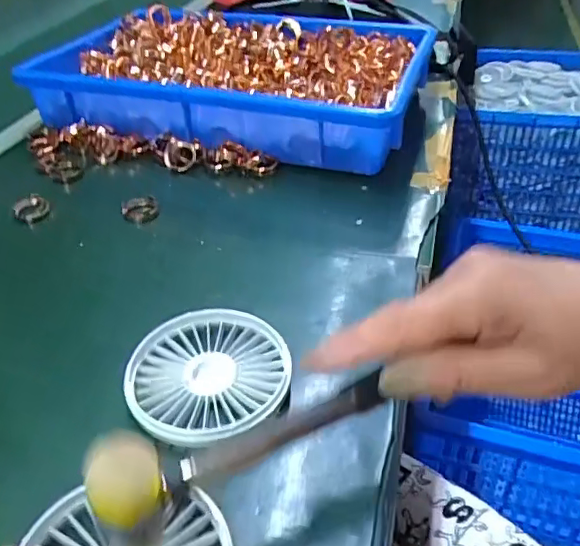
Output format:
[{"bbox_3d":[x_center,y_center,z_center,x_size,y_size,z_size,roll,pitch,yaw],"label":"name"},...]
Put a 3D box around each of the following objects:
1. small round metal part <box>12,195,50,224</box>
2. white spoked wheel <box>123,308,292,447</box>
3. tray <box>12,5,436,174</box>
[{"bbox_3d":[-0.202,-0.050,0.445,0.026,0.011,0.023,-23,45,-23],"label":"small round metal part"},{"bbox_3d":[-0.045,0.056,0.311,0.086,0.014,0.086,-1,40,1],"label":"white spoked wheel"},{"bbox_3d":[-0.052,-0.191,0.561,0.344,0.065,0.228,9,41,13],"label":"tray"}]

